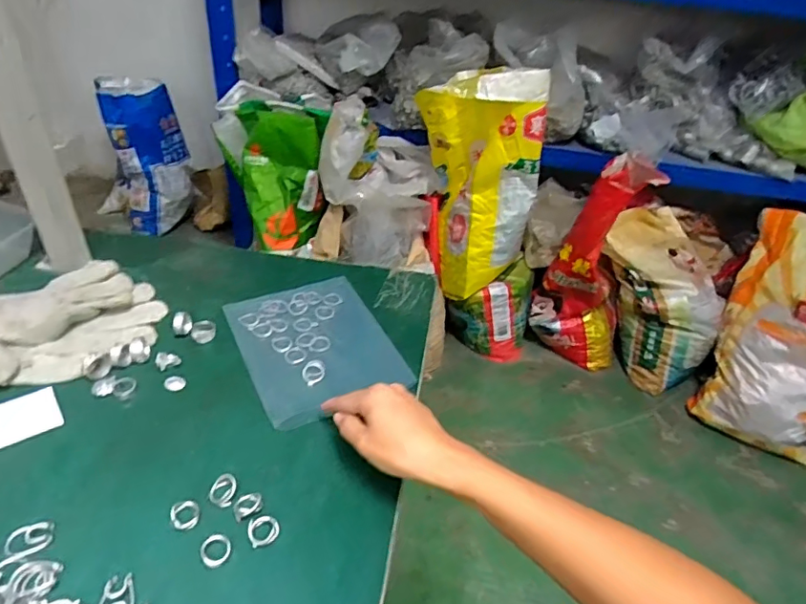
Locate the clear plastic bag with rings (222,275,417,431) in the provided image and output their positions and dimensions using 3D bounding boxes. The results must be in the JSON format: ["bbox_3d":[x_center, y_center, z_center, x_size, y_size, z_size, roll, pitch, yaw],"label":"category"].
[{"bbox_3d":[-0.094,0.041,0.573,0.148,0.011,0.200,-15,43,-25],"label":"clear plastic bag with rings"}]

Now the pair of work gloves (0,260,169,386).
[{"bbox_3d":[-0.366,0.021,0.555,0.206,0.022,0.164,-27,48,-34],"label":"pair of work gloves"}]

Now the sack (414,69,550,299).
[{"bbox_3d":[0.208,-0.340,1.488,0.296,0.547,0.209,34,44,31],"label":"sack"}]

